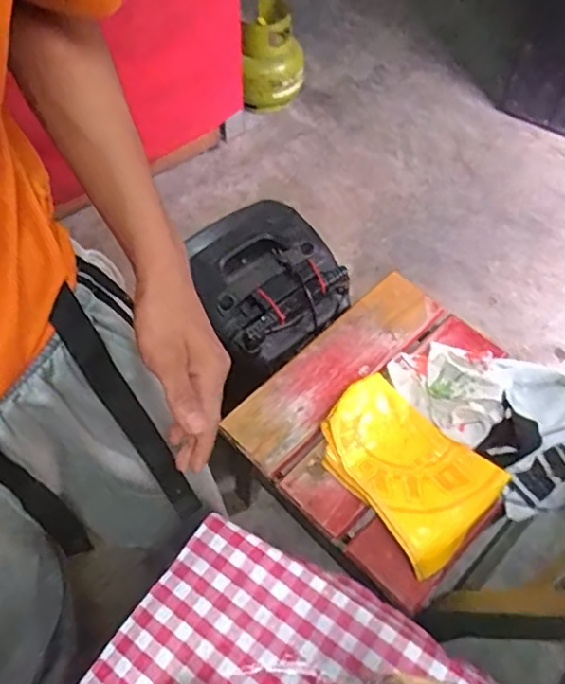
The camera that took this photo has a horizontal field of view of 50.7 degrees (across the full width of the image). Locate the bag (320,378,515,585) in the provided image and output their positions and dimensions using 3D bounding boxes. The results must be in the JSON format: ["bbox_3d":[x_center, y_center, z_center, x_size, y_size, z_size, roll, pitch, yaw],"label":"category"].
[{"bbox_3d":[0.159,0.162,0.807,0.166,0.046,0.244,-35,62,-20],"label":"bag"}]

